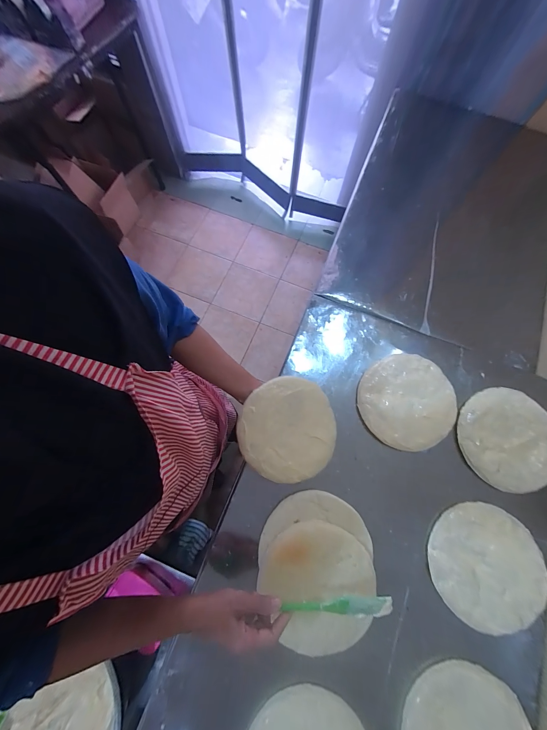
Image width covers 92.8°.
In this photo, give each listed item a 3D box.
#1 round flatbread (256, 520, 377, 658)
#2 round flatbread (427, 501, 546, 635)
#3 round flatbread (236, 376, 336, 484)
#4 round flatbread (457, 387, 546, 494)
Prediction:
[{"bbox_3d":[0.081,0.378,0.453,0.182,0.022,0.191,-1,76,2],"label":"round flatbread"},{"bbox_3d":[0.394,0.360,0.476,0.201,0.016,0.189,0,70,0],"label":"round flatbread"},{"bbox_3d":[0.027,0.126,0.502,0.183,0.021,0.194,0,92,-13],"label":"round flatbread"},{"bbox_3d":[0.489,0.149,0.539,0.197,0.015,0.191,0,74,2],"label":"round flatbread"}]

